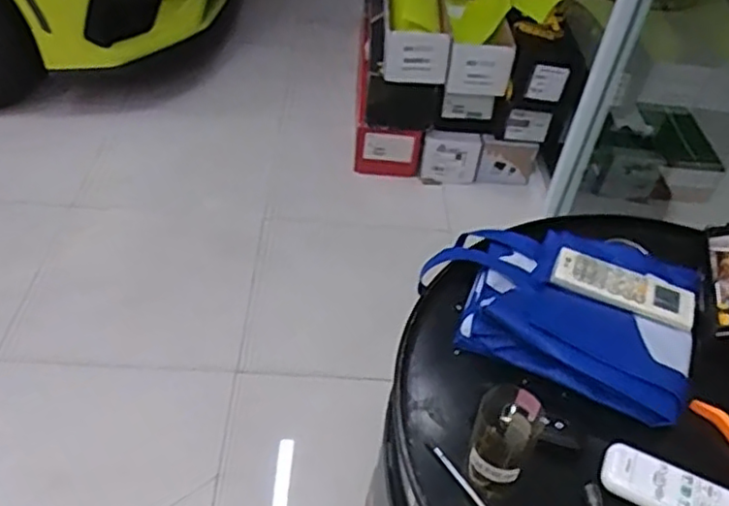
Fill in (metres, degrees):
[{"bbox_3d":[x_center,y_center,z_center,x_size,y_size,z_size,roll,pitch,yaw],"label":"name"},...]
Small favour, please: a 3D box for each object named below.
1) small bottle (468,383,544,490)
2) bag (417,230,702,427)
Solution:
[{"bbox_3d":[0.115,0.159,0.558,0.045,0.080,0.052,26,46,19],"label":"small bottle"},{"bbox_3d":[0.205,0.045,0.720,0.288,0.055,0.236,20,45,13],"label":"bag"}]

